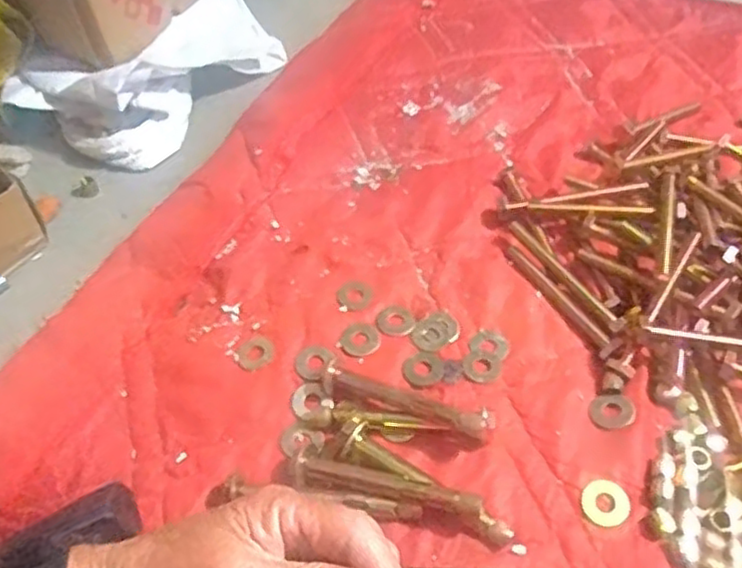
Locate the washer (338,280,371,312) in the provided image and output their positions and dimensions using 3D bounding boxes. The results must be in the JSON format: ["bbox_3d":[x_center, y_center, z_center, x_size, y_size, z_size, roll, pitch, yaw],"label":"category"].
[{"bbox_3d":[-0.011,0.007,0.464,0.021,0.004,0.026,4,50,4],"label":"washer"}]

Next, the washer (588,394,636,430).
[{"bbox_3d":[0.141,0.074,0.406,0.026,0.004,0.022,-12,50,-10],"label":"washer"}]

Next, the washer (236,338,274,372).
[{"bbox_3d":[-0.074,0.044,0.442,0.023,0.004,0.023,0,50,1],"label":"washer"}]

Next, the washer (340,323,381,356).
[{"bbox_3d":[-0.006,0.034,0.445,0.025,0.004,0.023,-25,54,-19],"label":"washer"}]

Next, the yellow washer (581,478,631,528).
[{"bbox_3d":[0.128,0.118,0.378,0.025,0.004,0.026,0,50,1],"label":"yellow washer"}]

